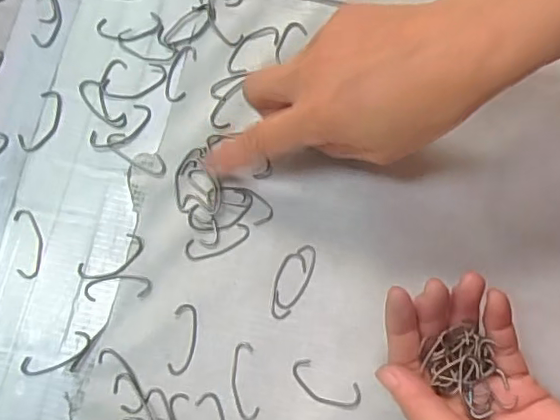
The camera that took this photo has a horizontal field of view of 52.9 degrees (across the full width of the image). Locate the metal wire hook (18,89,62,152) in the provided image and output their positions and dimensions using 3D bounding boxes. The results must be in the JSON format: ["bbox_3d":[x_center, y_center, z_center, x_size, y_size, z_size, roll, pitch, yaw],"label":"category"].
[{"bbox_3d":[-0.138,-0.051,0.326,0.018,0.004,0.038,24,80,5],"label":"metal wire hook"}]

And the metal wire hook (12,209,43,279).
[{"bbox_3d":[-0.140,0.018,0.313,0.014,0.004,0.039,-10,79,-1],"label":"metal wire hook"}]

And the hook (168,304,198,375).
[{"bbox_3d":[-0.052,0.069,0.301,0.013,0.004,0.037,6,79,2],"label":"hook"}]

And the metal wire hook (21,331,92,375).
[{"bbox_3d":[-0.119,0.078,0.300,0.039,0.004,0.014,-27,80,-5],"label":"metal wire hook"}]

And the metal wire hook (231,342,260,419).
[{"bbox_3d":[-0.019,0.091,0.298,0.013,0.004,0.040,-7,79,-1],"label":"metal wire hook"}]

